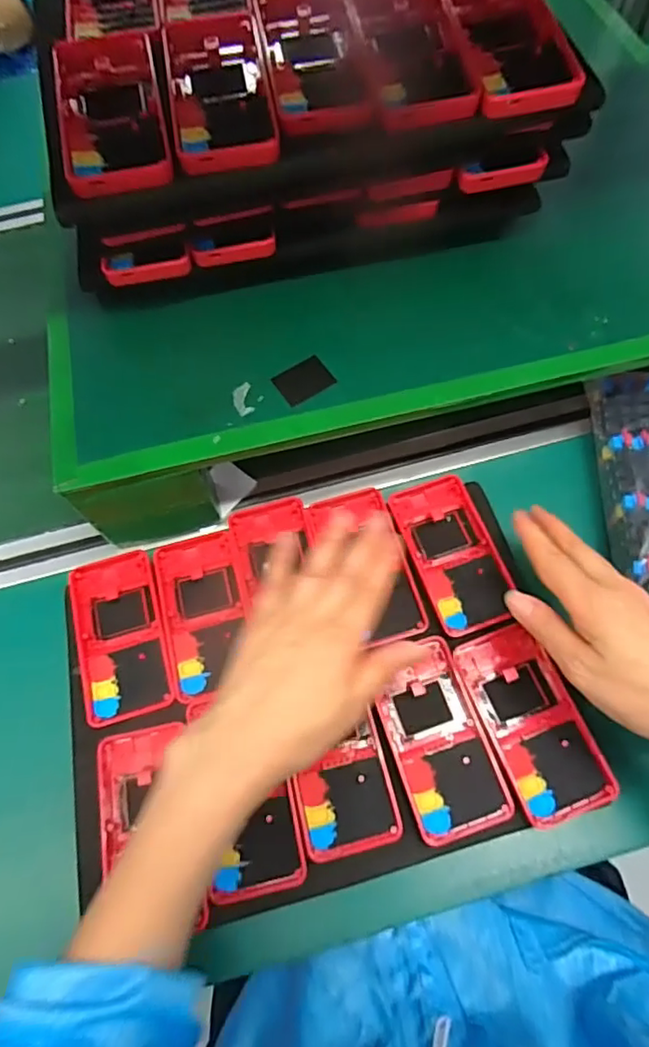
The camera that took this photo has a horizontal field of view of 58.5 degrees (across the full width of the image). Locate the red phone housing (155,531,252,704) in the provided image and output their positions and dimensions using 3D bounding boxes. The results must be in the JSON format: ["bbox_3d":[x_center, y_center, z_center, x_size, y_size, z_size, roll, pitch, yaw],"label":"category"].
[{"bbox_3d":[-0.087,0.065,0.429,0.062,0.009,0.118,-13,63,-5],"label":"red phone housing"}]

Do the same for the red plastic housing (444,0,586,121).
[{"bbox_3d":[0.119,-0.310,0.369,0.063,0.009,0.122,-11,72,0],"label":"red plastic housing"}]

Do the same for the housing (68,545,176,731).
[{"bbox_3d":[-0.149,0.080,0.427,0.061,0.017,0.122,-15,64,-6],"label":"housing"}]

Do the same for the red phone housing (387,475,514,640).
[{"bbox_3d":[0.098,0.023,0.444,0.062,0.016,0.121,-16,64,-6],"label":"red phone housing"}]

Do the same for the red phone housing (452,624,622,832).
[{"bbox_3d":[0.138,0.131,0.389,0.063,0.013,0.123,-18,64,-7],"label":"red phone housing"}]

